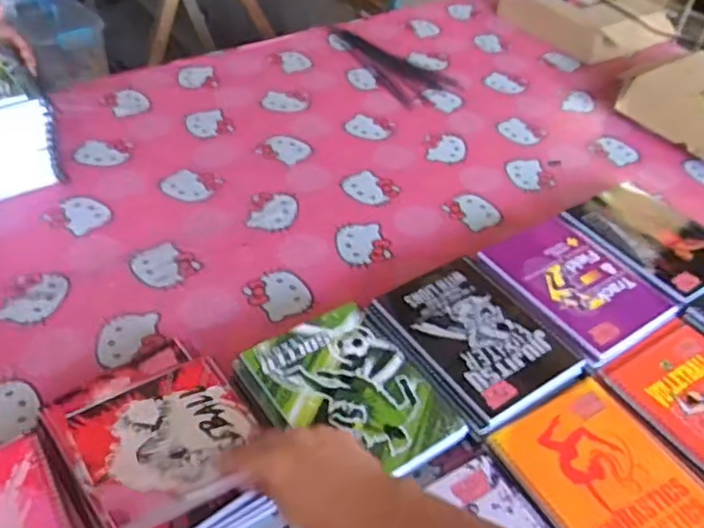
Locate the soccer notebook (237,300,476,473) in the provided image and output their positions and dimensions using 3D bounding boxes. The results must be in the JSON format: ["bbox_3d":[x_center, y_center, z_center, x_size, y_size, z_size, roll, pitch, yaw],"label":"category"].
[{"bbox_3d":[-0.003,0.128,0.662,0.158,0.012,0.198,-25,51,-26],"label":"soccer notebook"}]

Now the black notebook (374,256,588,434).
[{"bbox_3d":[0.138,0.076,0.726,0.155,0.009,0.199,-26,52,-27],"label":"black notebook"}]

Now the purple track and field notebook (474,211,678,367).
[{"bbox_3d":[0.275,0.017,0.799,0.166,0.024,0.199,-24,51,-25],"label":"purple track and field notebook"}]

